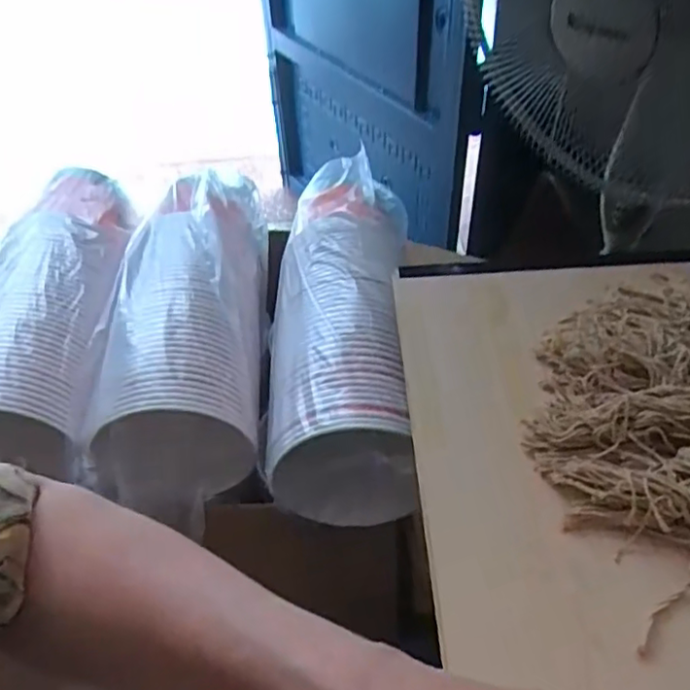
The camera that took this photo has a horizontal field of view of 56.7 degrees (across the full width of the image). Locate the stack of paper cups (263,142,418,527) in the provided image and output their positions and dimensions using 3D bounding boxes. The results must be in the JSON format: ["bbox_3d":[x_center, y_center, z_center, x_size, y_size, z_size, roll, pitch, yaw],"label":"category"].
[{"bbox_3d":[-0.002,-0.052,0.777,0.146,0.134,0.499,0,46,1],"label":"stack of paper cups"}]

